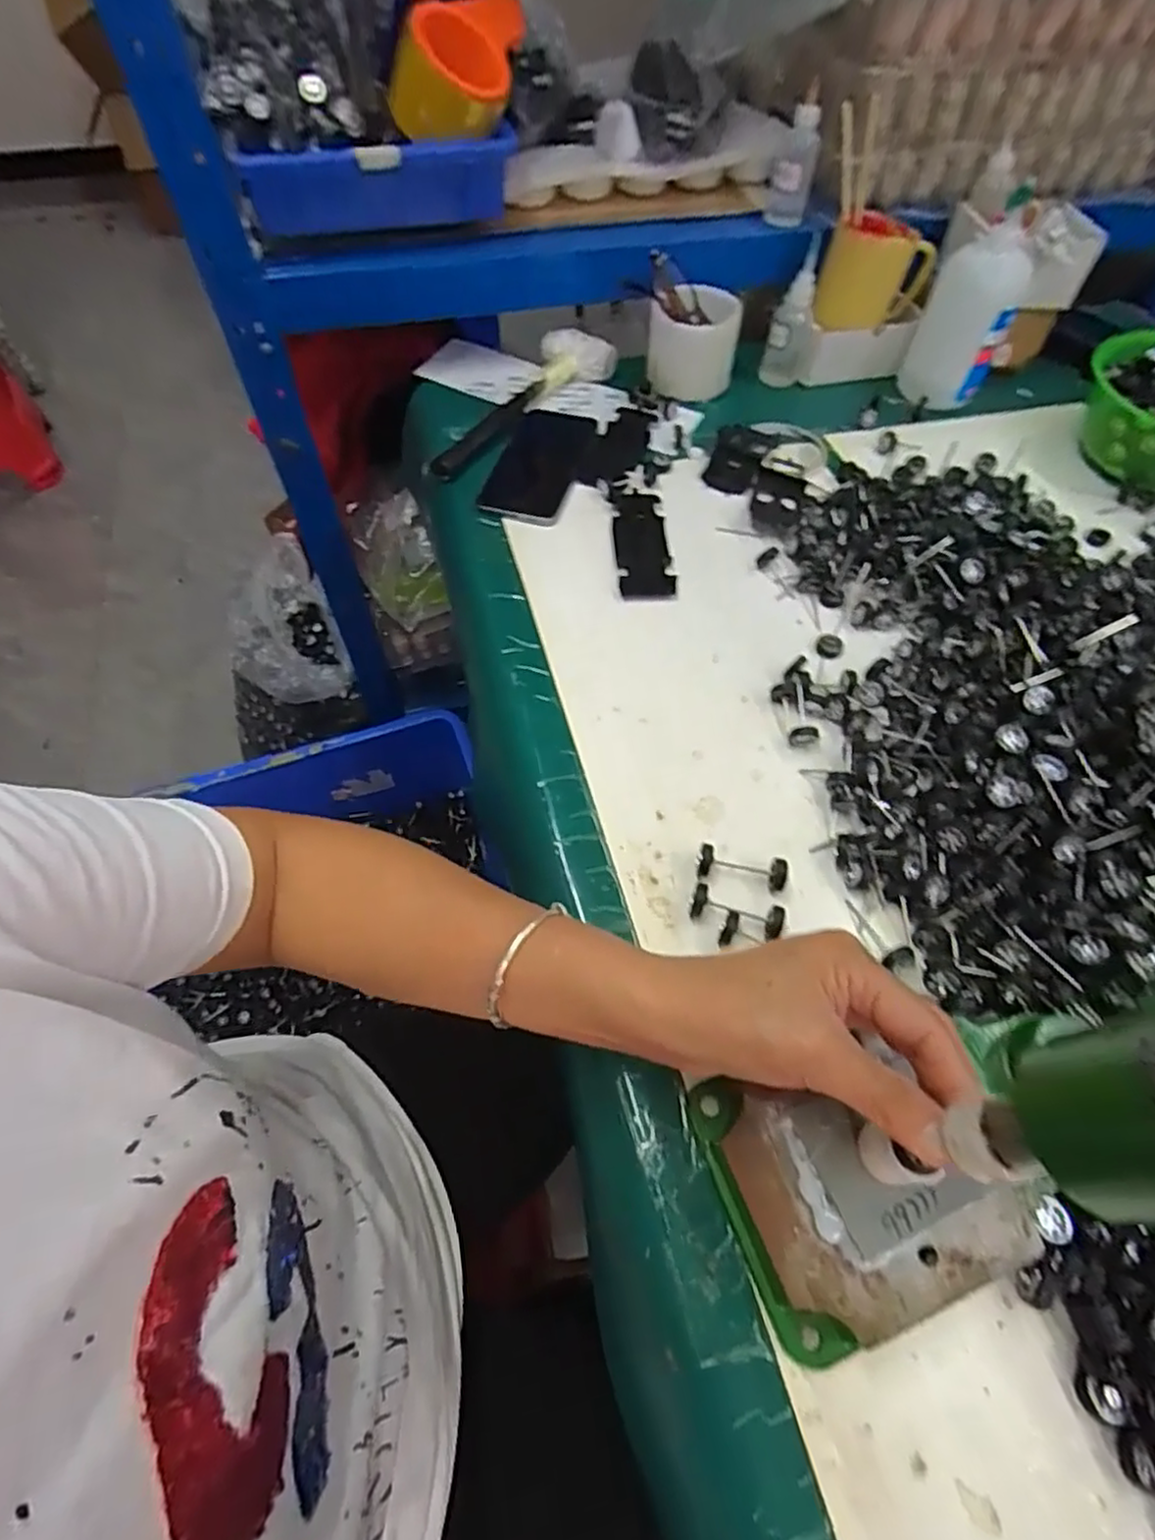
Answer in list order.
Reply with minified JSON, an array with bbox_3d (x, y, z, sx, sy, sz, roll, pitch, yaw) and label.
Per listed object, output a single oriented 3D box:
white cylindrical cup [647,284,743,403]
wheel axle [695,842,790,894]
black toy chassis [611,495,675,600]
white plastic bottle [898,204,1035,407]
[{"bbox_3d":[0.119,-0.443,0.687,0.087,0.074,0.082,12,58,7],"label":"white cylindrical cup"},{"bbox_3d":[0.099,0.059,0.397,0.053,0.014,0.019,7,58,4],"label":"wheel axle"},{"bbox_3d":[0.054,-0.196,0.570,0.045,0.008,0.132,-2,58,-2],"label":"black toy chassis"},{"bbox_3d":[0.384,-0.444,0.660,0.082,0.142,0.061,25,61,14],"label":"white plastic bottle"}]

